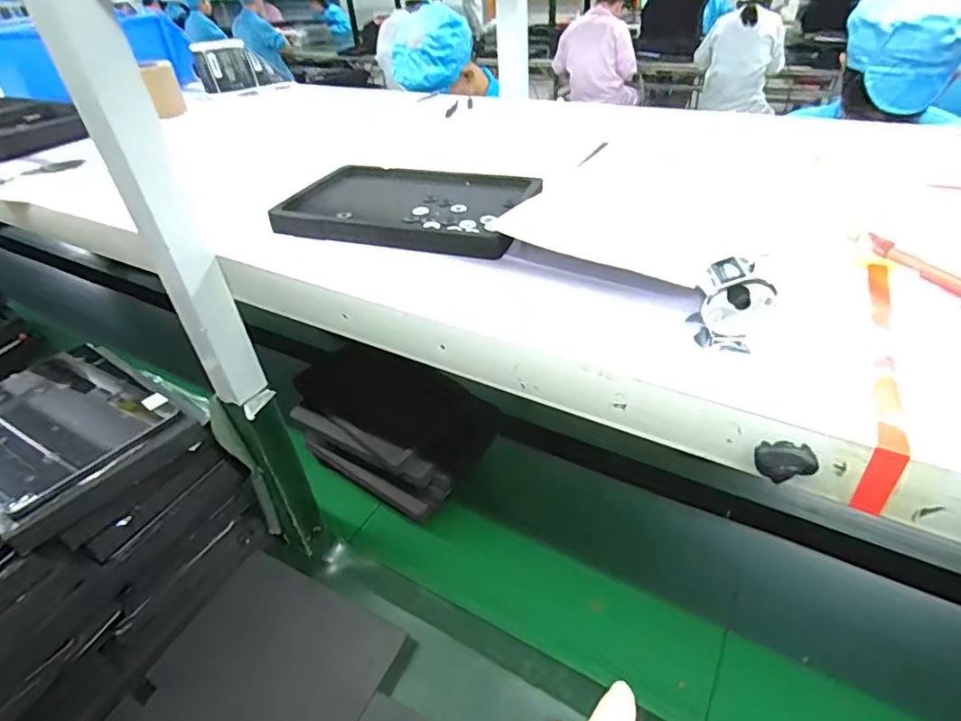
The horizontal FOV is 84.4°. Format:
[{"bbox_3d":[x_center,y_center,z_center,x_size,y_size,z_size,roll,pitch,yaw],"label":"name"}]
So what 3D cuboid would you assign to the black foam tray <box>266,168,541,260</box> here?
[{"bbox_3d":[-0.075,-0.160,0.545,0.243,0.021,0.177,10,41,18],"label":"black foam tray"}]

